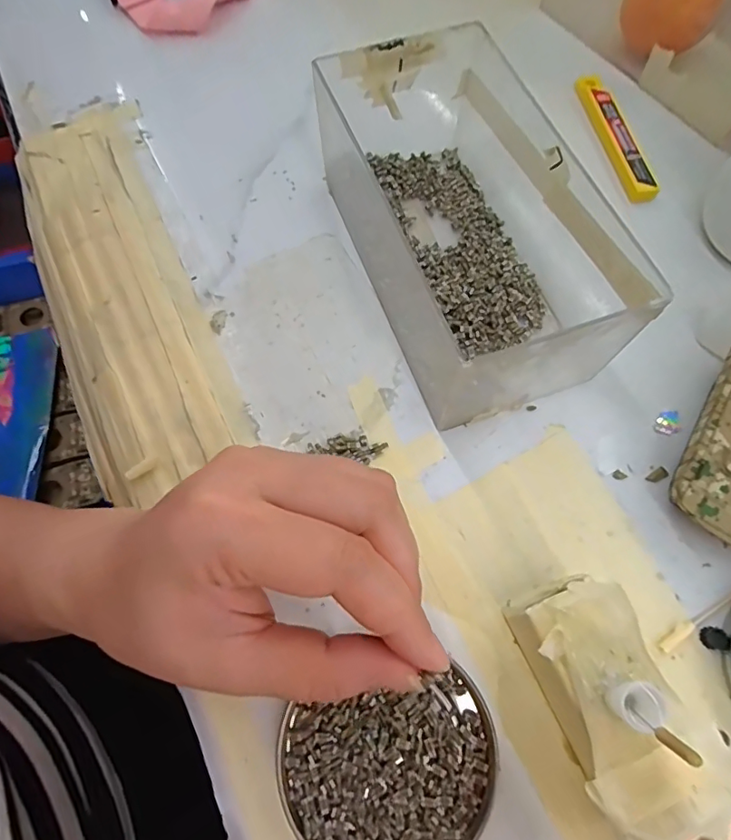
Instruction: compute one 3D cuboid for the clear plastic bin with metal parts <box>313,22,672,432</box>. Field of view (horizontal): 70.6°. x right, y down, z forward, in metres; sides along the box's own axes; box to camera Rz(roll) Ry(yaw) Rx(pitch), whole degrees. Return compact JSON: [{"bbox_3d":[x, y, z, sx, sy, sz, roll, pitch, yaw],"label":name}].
[{"bbox_3d":[0.050,-0.101,0.256,0.099,0.070,0.184,-17,68,-7],"label":"clear plastic bin with metal parts"}]

